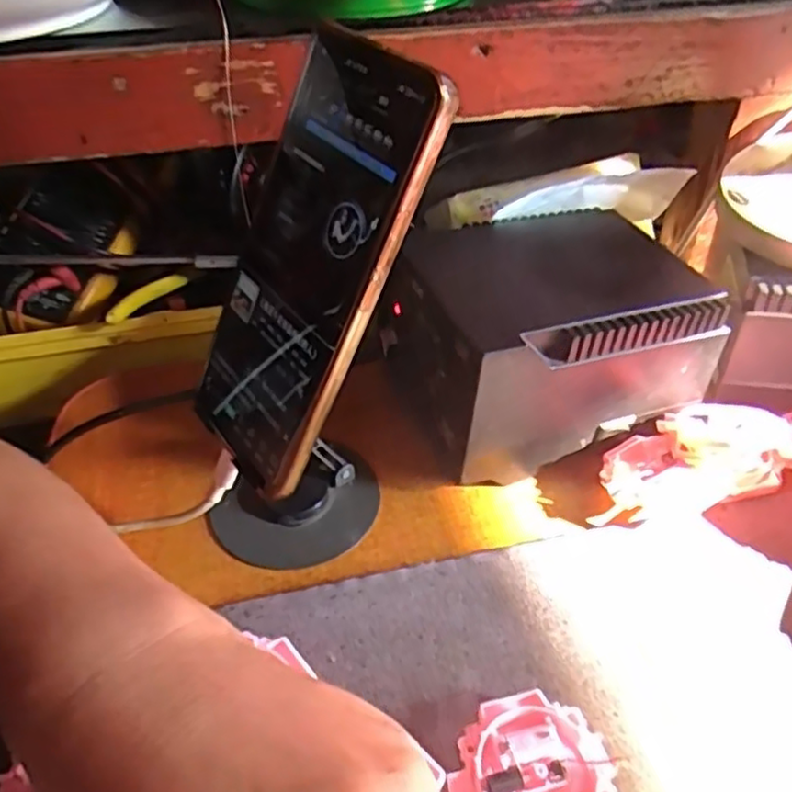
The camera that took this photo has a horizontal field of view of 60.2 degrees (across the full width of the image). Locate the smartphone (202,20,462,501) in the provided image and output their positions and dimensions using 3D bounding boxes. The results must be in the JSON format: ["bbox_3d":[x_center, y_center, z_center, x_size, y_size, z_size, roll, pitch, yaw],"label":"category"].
[{"bbox_3d":[-0.034,-0.045,0.257,0.014,0.164,0.071,3,33,-41],"label":"smartphone"}]

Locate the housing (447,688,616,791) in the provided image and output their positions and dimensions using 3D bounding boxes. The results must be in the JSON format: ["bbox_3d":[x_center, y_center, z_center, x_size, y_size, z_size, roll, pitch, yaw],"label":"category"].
[{"bbox_3d":[0.046,0.131,0.233,0.054,0.014,0.051,-10,43,-10],"label":"housing"}]

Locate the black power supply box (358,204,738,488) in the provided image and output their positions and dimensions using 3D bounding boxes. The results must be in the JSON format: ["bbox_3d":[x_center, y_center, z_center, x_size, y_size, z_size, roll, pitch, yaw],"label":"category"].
[{"bbox_3d":[0.081,-0.037,0.365,0.153,0.073,0.117,-12,43,-16],"label":"black power supply box"}]

